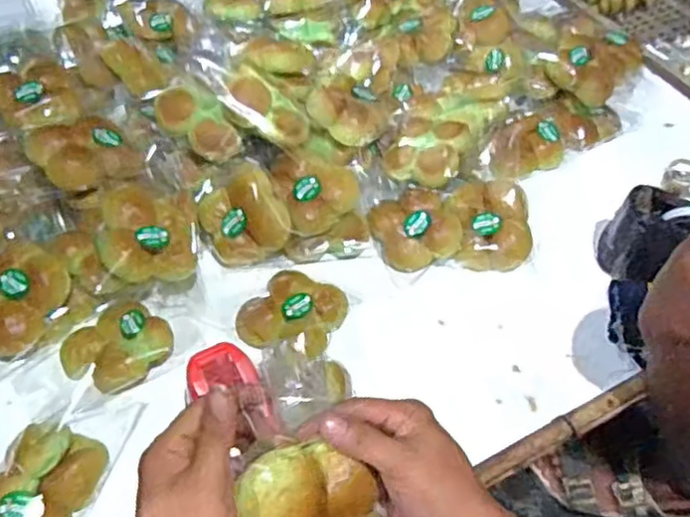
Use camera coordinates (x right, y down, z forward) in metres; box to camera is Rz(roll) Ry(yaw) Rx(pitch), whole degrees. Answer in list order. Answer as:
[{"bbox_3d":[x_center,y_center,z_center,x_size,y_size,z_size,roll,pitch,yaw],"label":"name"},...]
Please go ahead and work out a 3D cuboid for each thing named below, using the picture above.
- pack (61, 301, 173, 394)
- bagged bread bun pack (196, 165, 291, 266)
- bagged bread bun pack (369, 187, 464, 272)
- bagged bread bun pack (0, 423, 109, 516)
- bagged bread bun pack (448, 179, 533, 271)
[{"bbox_3d":[-0.257,0.094,0.740,0.110,0.046,0.106,34,57,24],"label":"pack"},{"bbox_3d":[-0.128,-0.050,0.826,0.105,0.035,0.109,-28,94,12],"label":"bagged bread bun pack"},{"bbox_3d":[0.092,-0.041,0.862,0.099,0.050,0.099,-19,54,-16],"label":"bagged bread bun pack"},{"bbox_3d":[-0.289,0.221,0.631,0.093,0.054,0.129,17,52,12],"label":"bagged bread bun pack"},{"bbox_3d":[0.190,-0.047,0.872,0.106,0.061,0.114,-2,51,-4],"label":"bagged bread bun pack"}]

